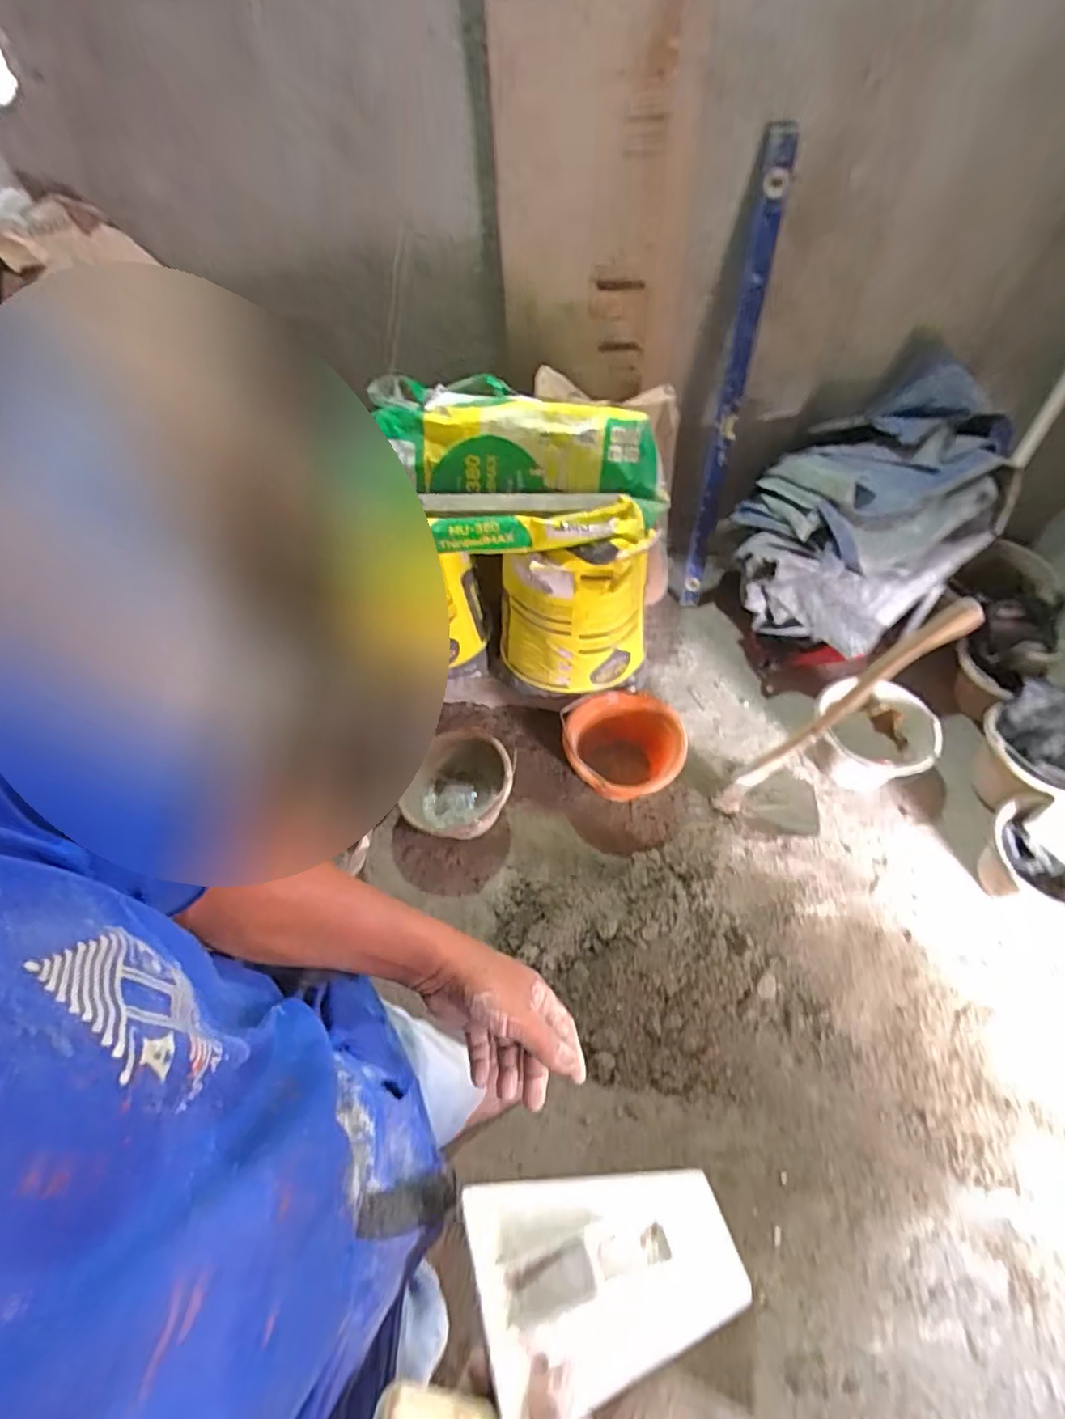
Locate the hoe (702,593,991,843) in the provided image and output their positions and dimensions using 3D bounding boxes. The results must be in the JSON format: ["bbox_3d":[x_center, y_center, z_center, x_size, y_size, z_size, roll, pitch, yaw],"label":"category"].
[{"bbox_3d":[0.608,0.034,1.163,0.222,0.675,0.162,17,53,-7],"label":"hoe"}]

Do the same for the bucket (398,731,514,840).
[{"bbox_3d":[-0.168,0.189,1.357,0.255,0.173,0.225,2,57,4],"label":"bucket"}]

